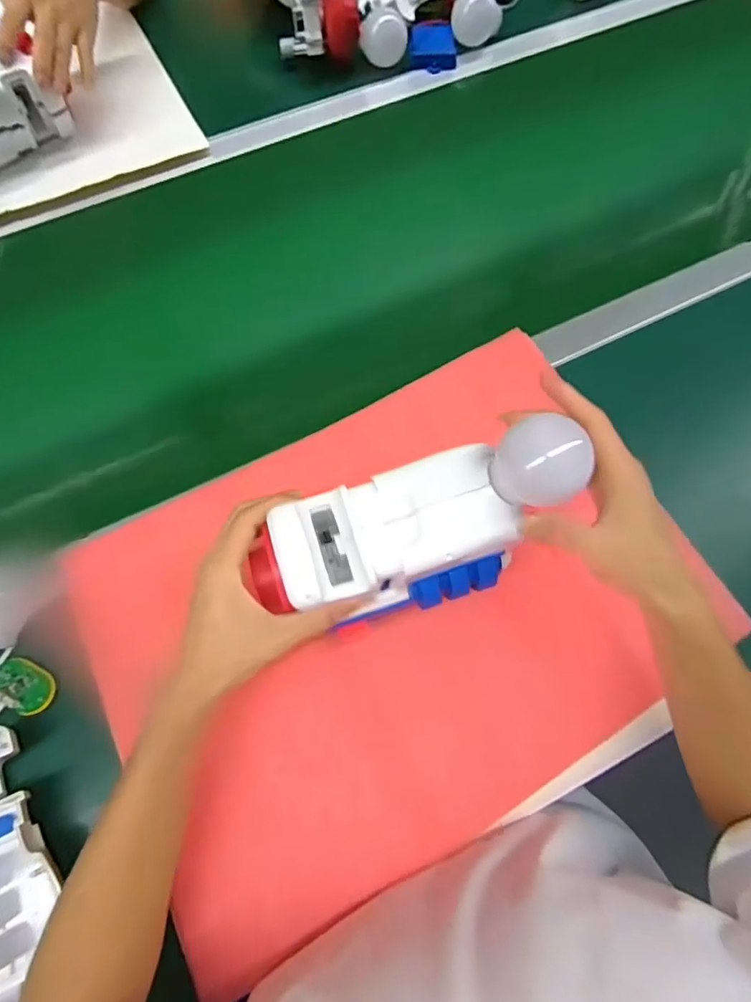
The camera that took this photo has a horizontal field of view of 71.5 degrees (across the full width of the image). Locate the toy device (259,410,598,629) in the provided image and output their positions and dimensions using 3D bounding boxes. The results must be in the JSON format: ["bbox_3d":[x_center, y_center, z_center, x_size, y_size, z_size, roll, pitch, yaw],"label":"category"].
[{"bbox_3d":[0.036,0.024,0.376,0.229,0.113,0.089,-22,72,11],"label":"toy device"}]

